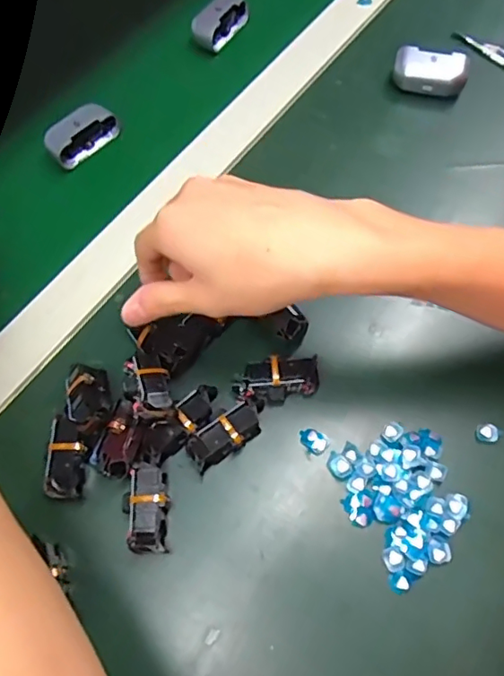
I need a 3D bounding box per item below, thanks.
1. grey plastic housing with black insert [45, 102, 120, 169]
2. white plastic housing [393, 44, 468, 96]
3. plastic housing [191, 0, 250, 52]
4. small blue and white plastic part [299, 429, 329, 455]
[{"bbox_3d":[-0.138,-0.165,0.439,0.058,0.028,0.022,-37,68,-14],"label":"grey plastic housing with black insert"},{"bbox_3d":[0.147,-0.220,0.451,0.058,0.026,0.027,13,66,8],"label":"white plastic housing"},{"bbox_3d":[-0.032,-0.289,0.492,0.030,0.028,0.054,32,70,16],"label":"plastic housing"},{"bbox_3d":[0.037,0.063,0.332,0.019,0.005,0.013,33,70,16],"label":"small blue and white plastic part"}]

